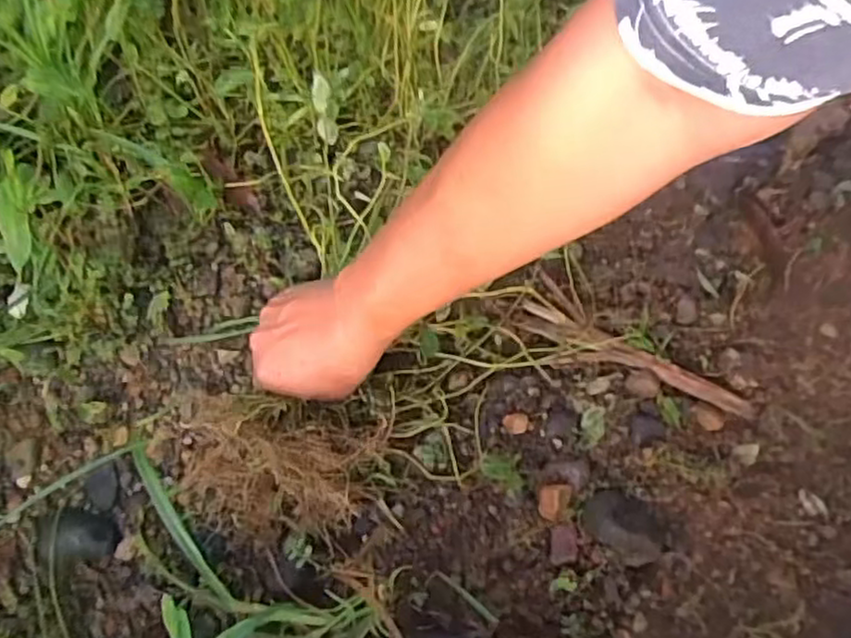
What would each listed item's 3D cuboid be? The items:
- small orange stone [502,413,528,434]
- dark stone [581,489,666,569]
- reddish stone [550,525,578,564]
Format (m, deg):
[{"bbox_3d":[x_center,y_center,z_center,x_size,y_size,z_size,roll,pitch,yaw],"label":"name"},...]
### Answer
[{"bbox_3d":[0.066,0.076,0.510,0.018,0.004,0.016,0,59,3],"label":"small orange stone"},{"bbox_3d":[0.132,0.133,0.457,0.054,0.016,0.041,33,66,21],"label":"dark stone"},{"bbox_3d":[0.092,0.149,0.461,0.017,0.005,0.024,1,59,4],"label":"reddish stone"}]

